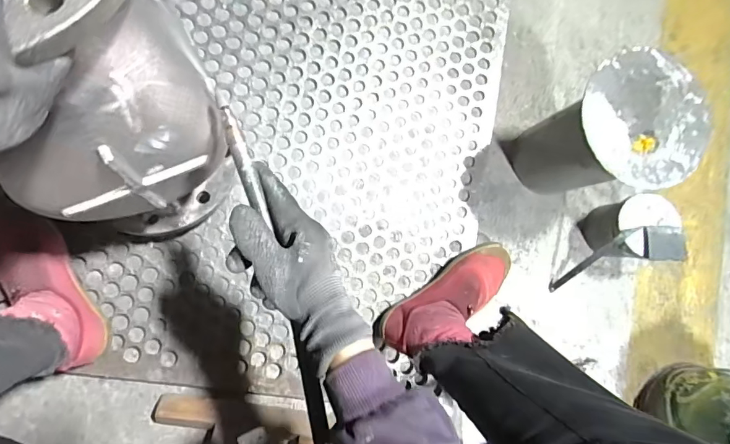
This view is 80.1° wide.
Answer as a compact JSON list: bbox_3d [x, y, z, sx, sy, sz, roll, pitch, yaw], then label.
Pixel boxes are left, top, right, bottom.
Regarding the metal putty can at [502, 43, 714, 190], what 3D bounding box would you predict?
[{"bbox_3d":[0.288,-0.105,0.567,0.137,0.210,0.144,1,86,-8],"label":"metal putty can"}]

